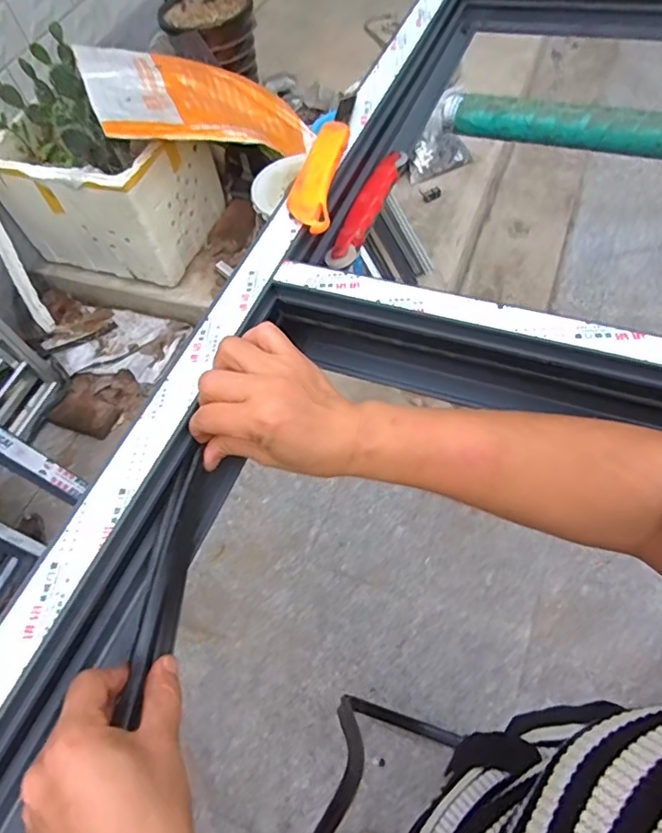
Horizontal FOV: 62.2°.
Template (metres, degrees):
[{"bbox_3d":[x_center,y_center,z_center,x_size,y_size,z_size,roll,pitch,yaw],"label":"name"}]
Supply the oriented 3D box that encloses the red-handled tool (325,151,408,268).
[{"bbox_3d":[0.042,-0.230,0.594,0.031,0.015,0.186,16,62,16],"label":"red-handled tool"}]

